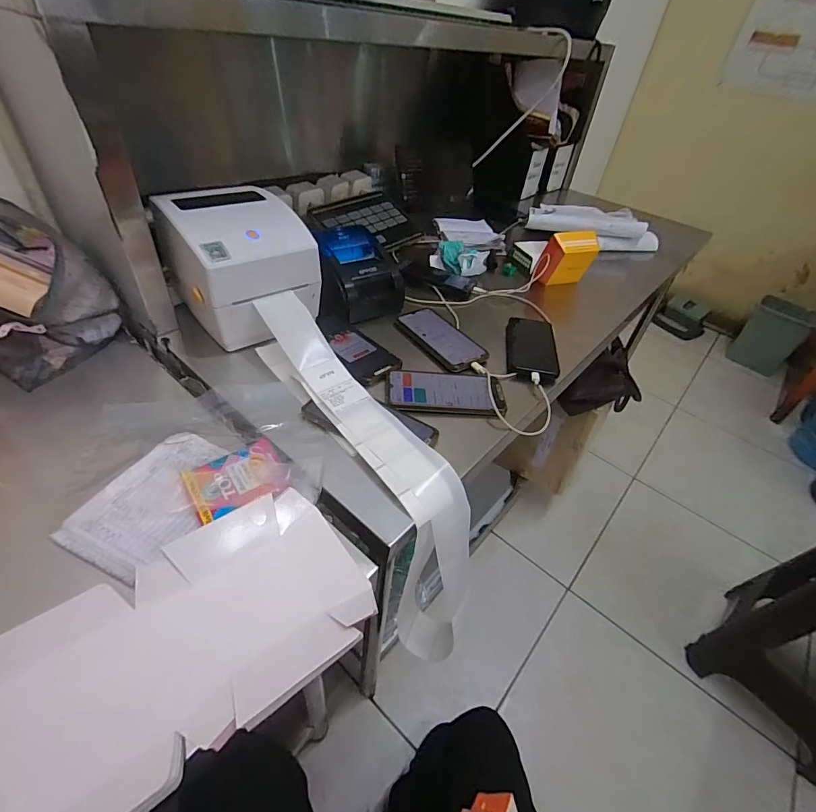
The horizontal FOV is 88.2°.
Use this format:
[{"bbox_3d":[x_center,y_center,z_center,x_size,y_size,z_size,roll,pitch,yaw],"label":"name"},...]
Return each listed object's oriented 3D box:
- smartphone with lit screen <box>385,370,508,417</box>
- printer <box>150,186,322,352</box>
[{"bbox_3d":[0.055,-0.023,0.618,0.171,0.014,0.089,6,43,-2],"label":"smartphone with lit screen"},{"bbox_3d":[-0.255,-0.213,0.654,0.173,0.163,0.211,-29,54,-33],"label":"printer"}]

